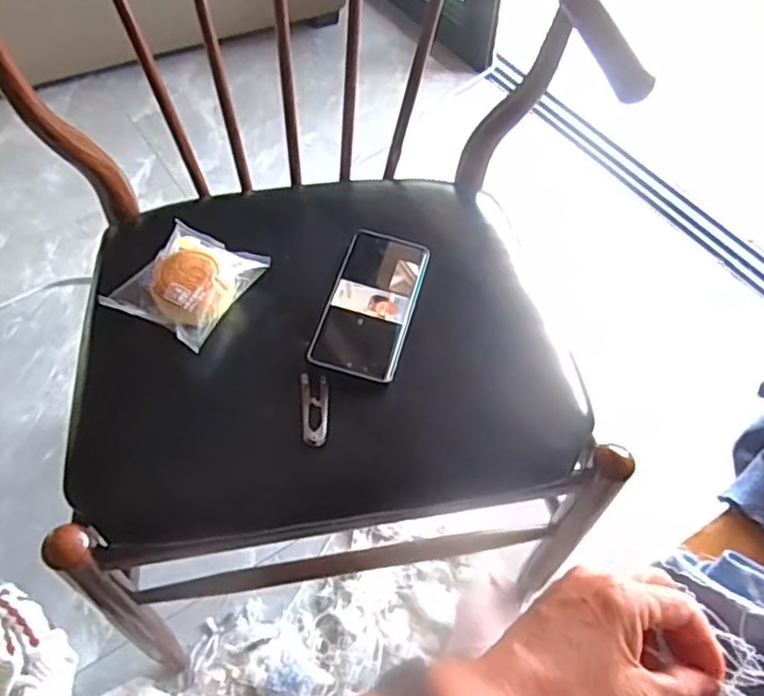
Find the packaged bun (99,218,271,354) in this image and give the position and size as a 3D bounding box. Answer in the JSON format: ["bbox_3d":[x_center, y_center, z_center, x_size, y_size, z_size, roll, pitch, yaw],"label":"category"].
[{"bbox_3d":[-0.175,-0.062,0.624,0.092,0.038,0.120,25,57,15],"label":"packaged bun"}]

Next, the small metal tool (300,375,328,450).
[{"bbox_3d":[-0.057,0.052,0.583,0.022,0.008,0.065,-3,54,-4],"label":"small metal tool"}]

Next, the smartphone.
[{"bbox_3d":[-0.009,-0.042,0.635,0.078,0.012,0.151,16,62,3],"label":"smartphone"}]

